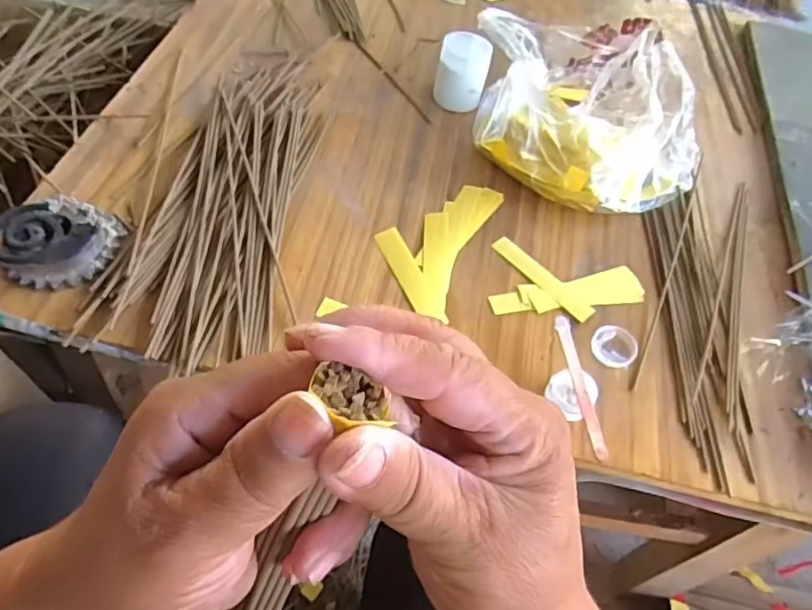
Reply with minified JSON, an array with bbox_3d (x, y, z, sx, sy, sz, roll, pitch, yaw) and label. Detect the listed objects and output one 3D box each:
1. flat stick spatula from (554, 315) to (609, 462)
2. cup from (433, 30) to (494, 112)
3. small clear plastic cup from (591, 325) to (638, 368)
[{"bbox_3d":[0.135,0.061,0.460,0.011,0.004,0.121,-10,56,6],"label":"flat stick spatula"},{"bbox_3d":[0.063,-0.259,0.663,0.056,0.064,0.057,4,55,-5],"label":"cup"},{"bbox_3d":[0.179,0.035,0.508,0.038,0.007,0.039,4,55,-5],"label":"small clear plastic cup"}]

